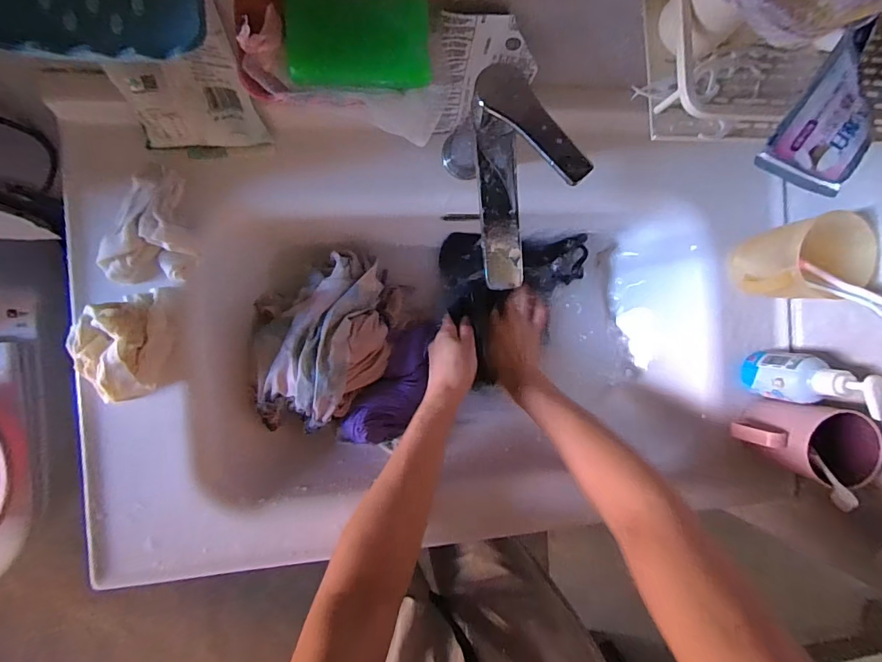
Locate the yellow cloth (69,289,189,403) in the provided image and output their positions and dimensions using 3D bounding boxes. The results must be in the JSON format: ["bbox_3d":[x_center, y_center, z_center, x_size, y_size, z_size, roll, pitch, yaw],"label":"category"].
[{"bbox_3d":[-0.303,0.014,0.425,0.084,0.052,0.108,-2,91,-9],"label":"yellow cloth"}]

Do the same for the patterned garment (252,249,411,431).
[{"bbox_3d":[-0.144,0.009,0.533,0.165,0.086,0.228,43,84,-7],"label":"patterned garment"}]

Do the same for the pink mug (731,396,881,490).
[{"bbox_3d":[0.392,0.116,0.491,0.103,0.108,0.079,24,87,-8],"label":"pink mug"}]

